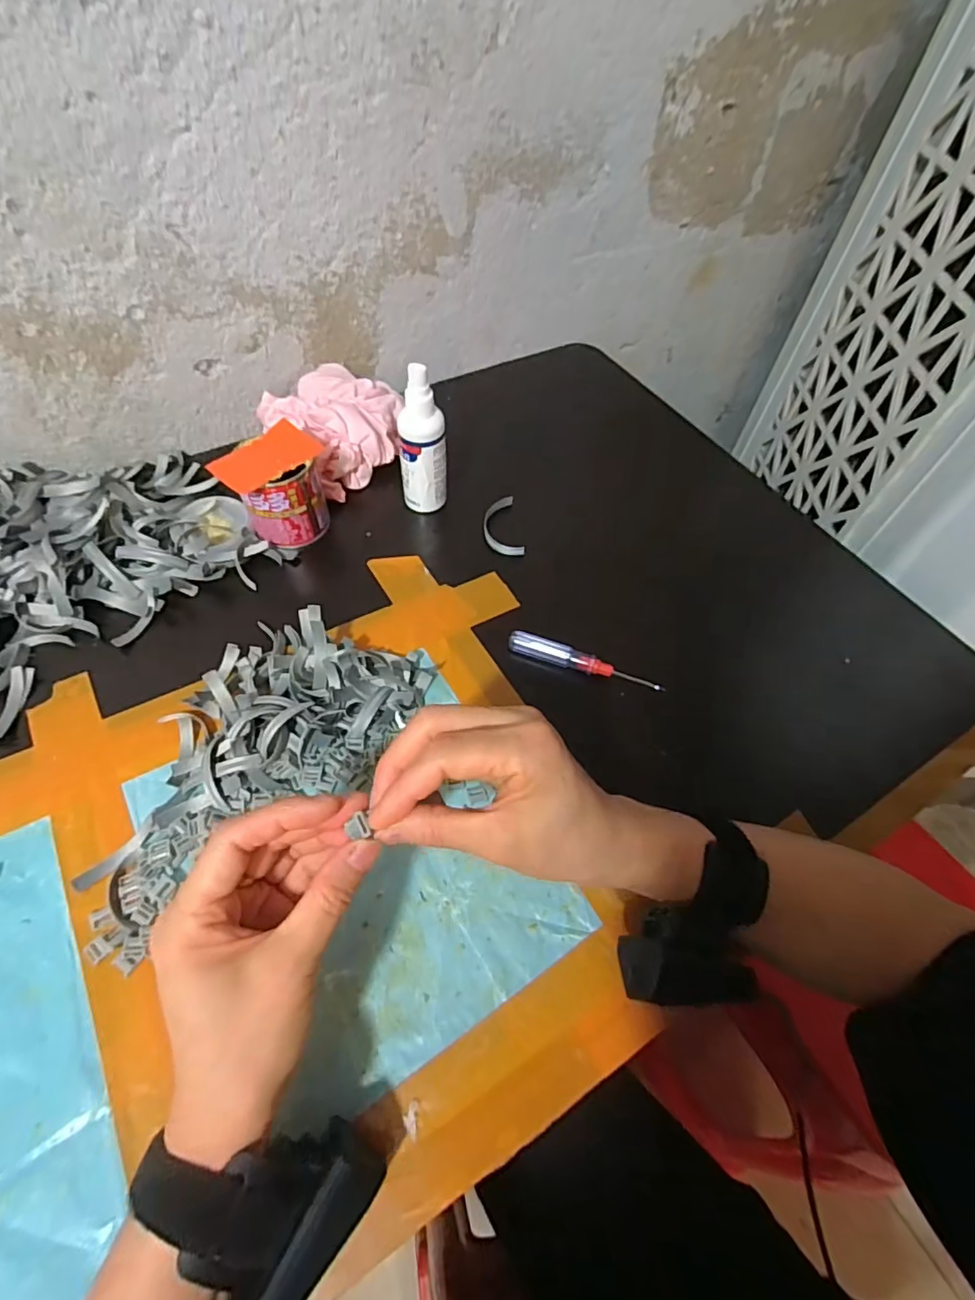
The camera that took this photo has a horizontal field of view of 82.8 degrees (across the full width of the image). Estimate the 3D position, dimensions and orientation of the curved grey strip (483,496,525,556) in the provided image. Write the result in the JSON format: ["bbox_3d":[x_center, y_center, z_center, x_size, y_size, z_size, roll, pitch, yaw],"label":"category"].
[{"bbox_3d":[0.013,-0.114,0.513,0.033,0.012,0.066,-7,57,-7],"label":"curved grey strip"}]

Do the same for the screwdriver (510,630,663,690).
[{"bbox_3d":[0.074,0.010,0.428,0.120,0.012,0.015,20,58,10],"label":"screwdriver"}]

